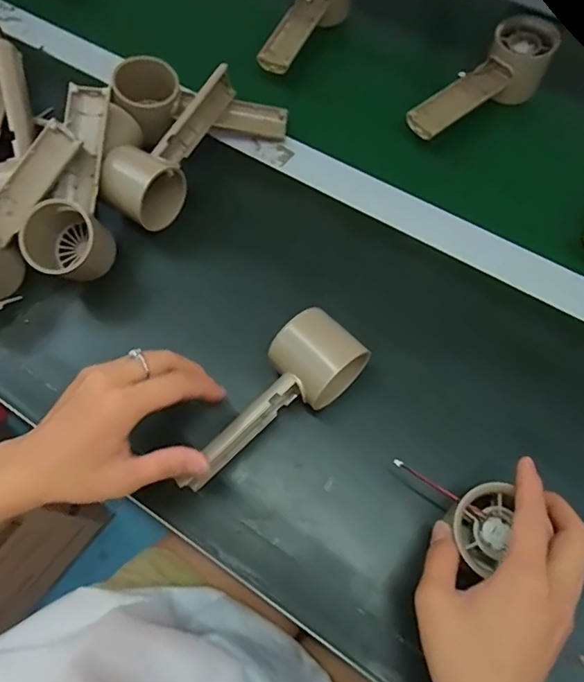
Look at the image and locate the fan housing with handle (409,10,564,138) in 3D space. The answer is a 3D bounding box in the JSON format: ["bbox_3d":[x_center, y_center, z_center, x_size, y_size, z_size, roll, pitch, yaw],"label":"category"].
[{"bbox_3d":[0.180,-0.236,0.486,0.154,0.064,0.054,-41,71,-14],"label":"fan housing with handle"}]

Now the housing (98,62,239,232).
[{"bbox_3d":[-0.105,-0.170,0.462,0.051,0.067,0.155,26,70,13],"label":"housing"}]

